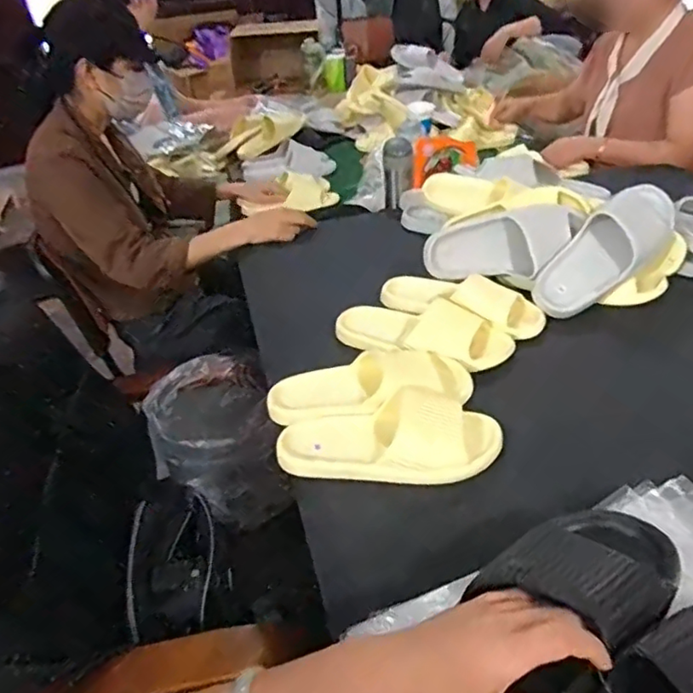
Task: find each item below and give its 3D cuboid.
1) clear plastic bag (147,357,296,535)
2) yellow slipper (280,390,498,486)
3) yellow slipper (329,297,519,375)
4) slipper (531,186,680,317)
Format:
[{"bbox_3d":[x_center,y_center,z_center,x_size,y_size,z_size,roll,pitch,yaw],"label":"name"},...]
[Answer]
[{"bbox_3d":[-0.235,0.171,1.081,0.213,0.246,0.175,-11,35,-8],"label":"clear plastic bag"},{"bbox_3d":[0.045,0.098,0.659,0.246,0.061,0.091,-1,35,7],"label":"yellow slipper"},{"bbox_3d":[0.101,-0.021,0.836,0.246,0.055,0.107,17,40,30],"label":"yellow slipper"},{"bbox_3d":[0.386,-0.141,0.885,0.265,0.088,0.094,-42,43,-6],"label":"slipper"}]

